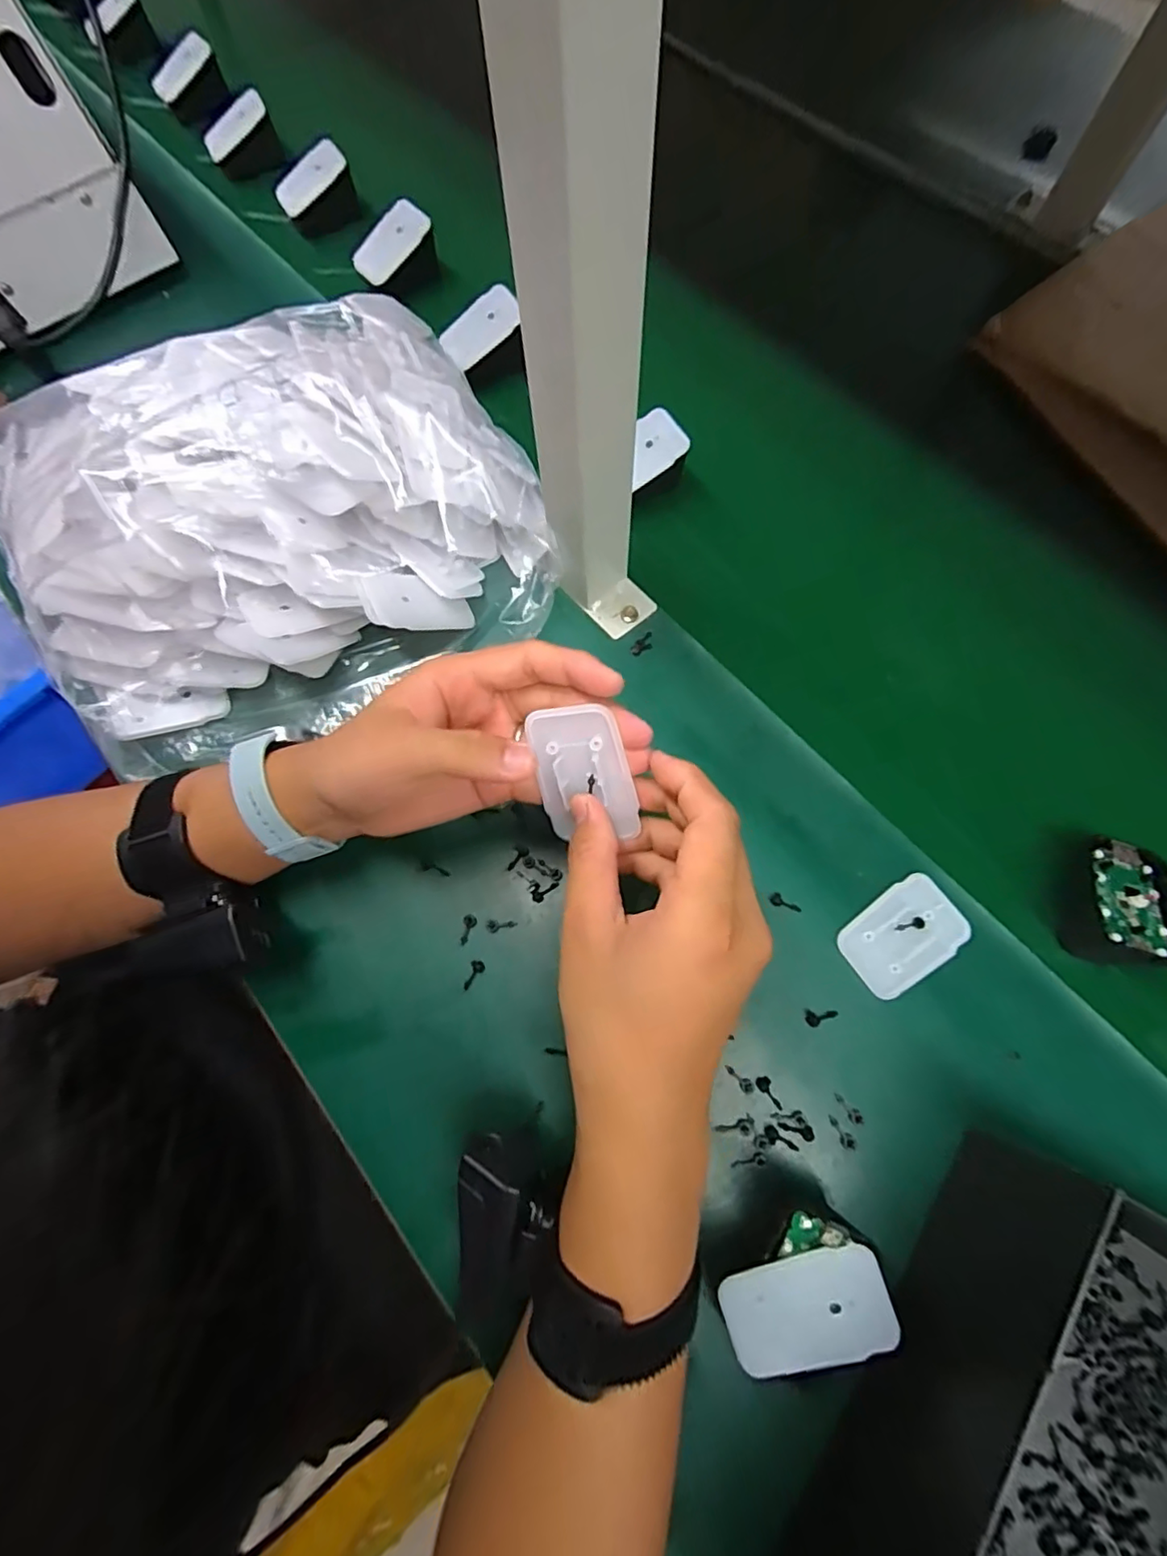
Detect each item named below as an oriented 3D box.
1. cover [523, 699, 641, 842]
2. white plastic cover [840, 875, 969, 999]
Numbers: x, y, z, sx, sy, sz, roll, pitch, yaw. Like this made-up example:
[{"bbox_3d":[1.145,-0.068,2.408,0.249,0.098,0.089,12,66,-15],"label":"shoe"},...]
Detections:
[{"bbox_3d":[0.000,-0.001,0.255,0.043,0.004,0.065,-6,116,15],"label":"cover"},{"bbox_3d":[0.178,0.088,0.315,0.068,0.004,0.044,-33,75,-8],"label":"white plastic cover"}]

